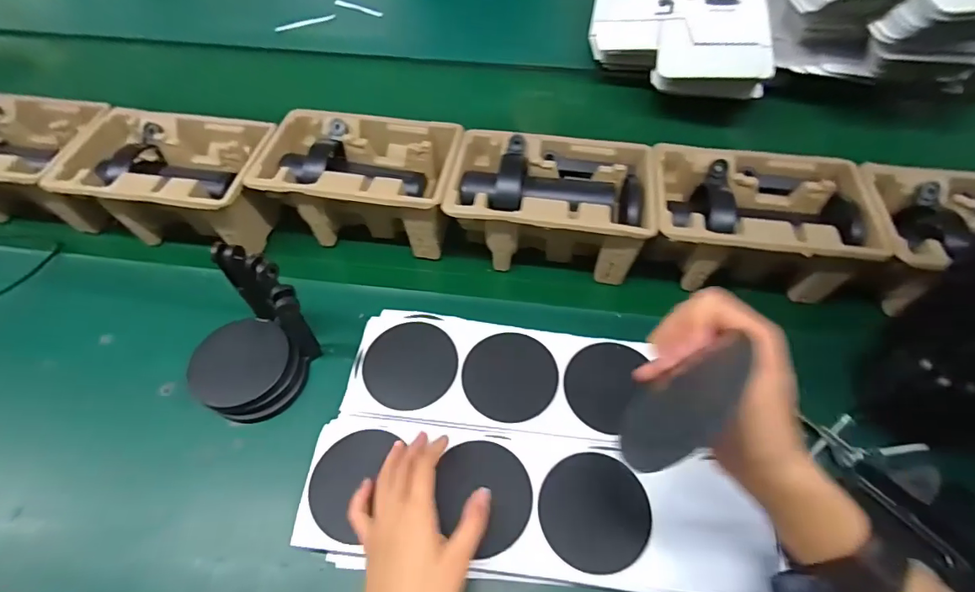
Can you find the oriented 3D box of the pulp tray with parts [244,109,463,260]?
[{"bbox_3d":[-0.157,-0.142,0.602,0.232,0.108,0.142,10,55,3],"label":"pulp tray with parts"}]

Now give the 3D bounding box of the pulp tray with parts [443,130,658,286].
[{"bbox_3d":[0.071,-0.110,0.572,0.225,0.103,0.145,8,55,2],"label":"pulp tray with parts"}]

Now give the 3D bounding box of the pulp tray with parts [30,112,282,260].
[{"bbox_3d":[-0.396,-0.145,0.599,0.254,0.106,0.151,9,55,3],"label":"pulp tray with parts"}]

